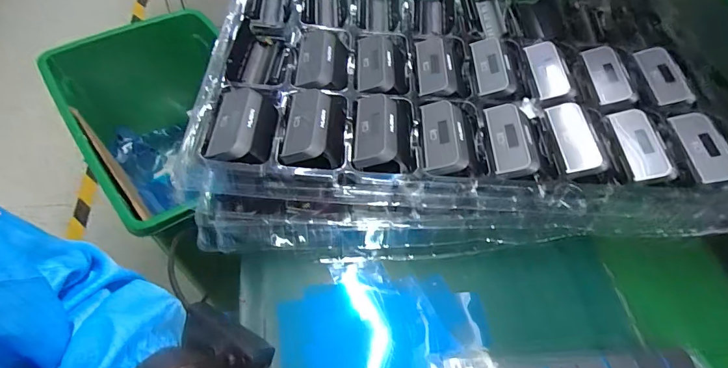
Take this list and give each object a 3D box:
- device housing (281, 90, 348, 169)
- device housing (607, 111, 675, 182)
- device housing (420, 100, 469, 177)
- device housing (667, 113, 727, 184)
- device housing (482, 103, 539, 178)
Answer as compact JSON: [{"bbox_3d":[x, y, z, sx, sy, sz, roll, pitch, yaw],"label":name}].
[{"bbox_3d":[-0.042,-0.047,0.347,0.051,0.023,0.090,4,56,-5],"label":"device housing"},{"bbox_3d":[0.241,-0.035,0.358,0.031,0.008,0.078,-11,50,19],"label":"device housing"},{"bbox_3d":[0.070,-0.039,0.352,0.035,0.016,0.077,-10,50,18],"label":"device housing"},{"bbox_3d":[0.299,-0.031,0.359,0.032,0.011,0.075,-12,51,23],"label":"device housing"},{"bbox_3d":[0.128,-0.038,0.354,0.035,0.016,0.076,-13,50,21],"label":"device housing"}]

